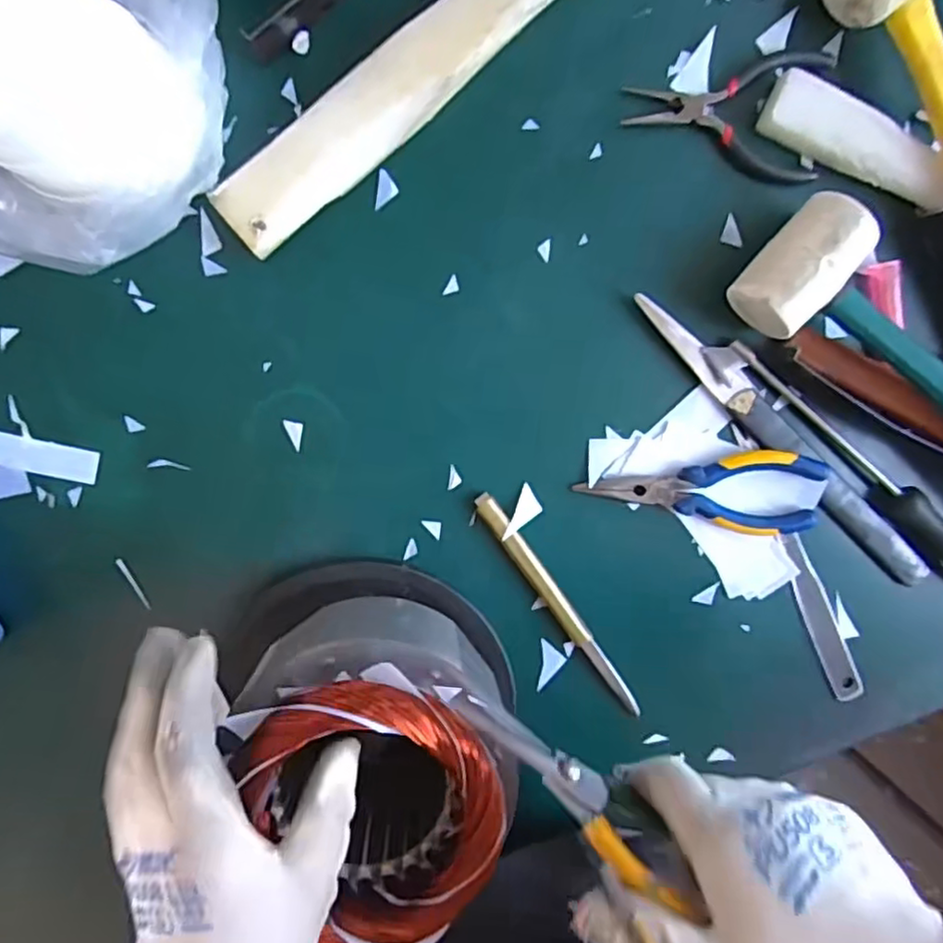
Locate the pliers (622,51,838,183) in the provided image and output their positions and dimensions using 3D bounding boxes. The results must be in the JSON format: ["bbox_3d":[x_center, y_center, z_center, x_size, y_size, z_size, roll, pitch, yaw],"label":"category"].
[{"bbox_3d":[0.152,-0.213,0.401,0.120,0.007,0.072,1,97,-3],"label":"pliers"}]

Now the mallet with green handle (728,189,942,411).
[{"bbox_3d":[0.286,-0.047,0.401,0.284,0.068,0.080,36,94,-7],"label":"mallet with green handle"}]

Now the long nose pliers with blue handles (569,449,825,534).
[{"bbox_3d":[0.149,0.008,0.427,0.149,0.019,0.053,8,97,-4],"label":"long nose pliers with blue handles"}]

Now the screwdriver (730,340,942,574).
[{"bbox_3d":[0.256,0.002,0.429,0.240,0.016,0.023,39,94,-7],"label":"screwdriver"}]

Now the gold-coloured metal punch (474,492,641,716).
[{"bbox_3d":[0.058,0.089,0.442,0.014,0.008,0.179,-35,98,2],"label":"gold-coloured metal punch"}]

